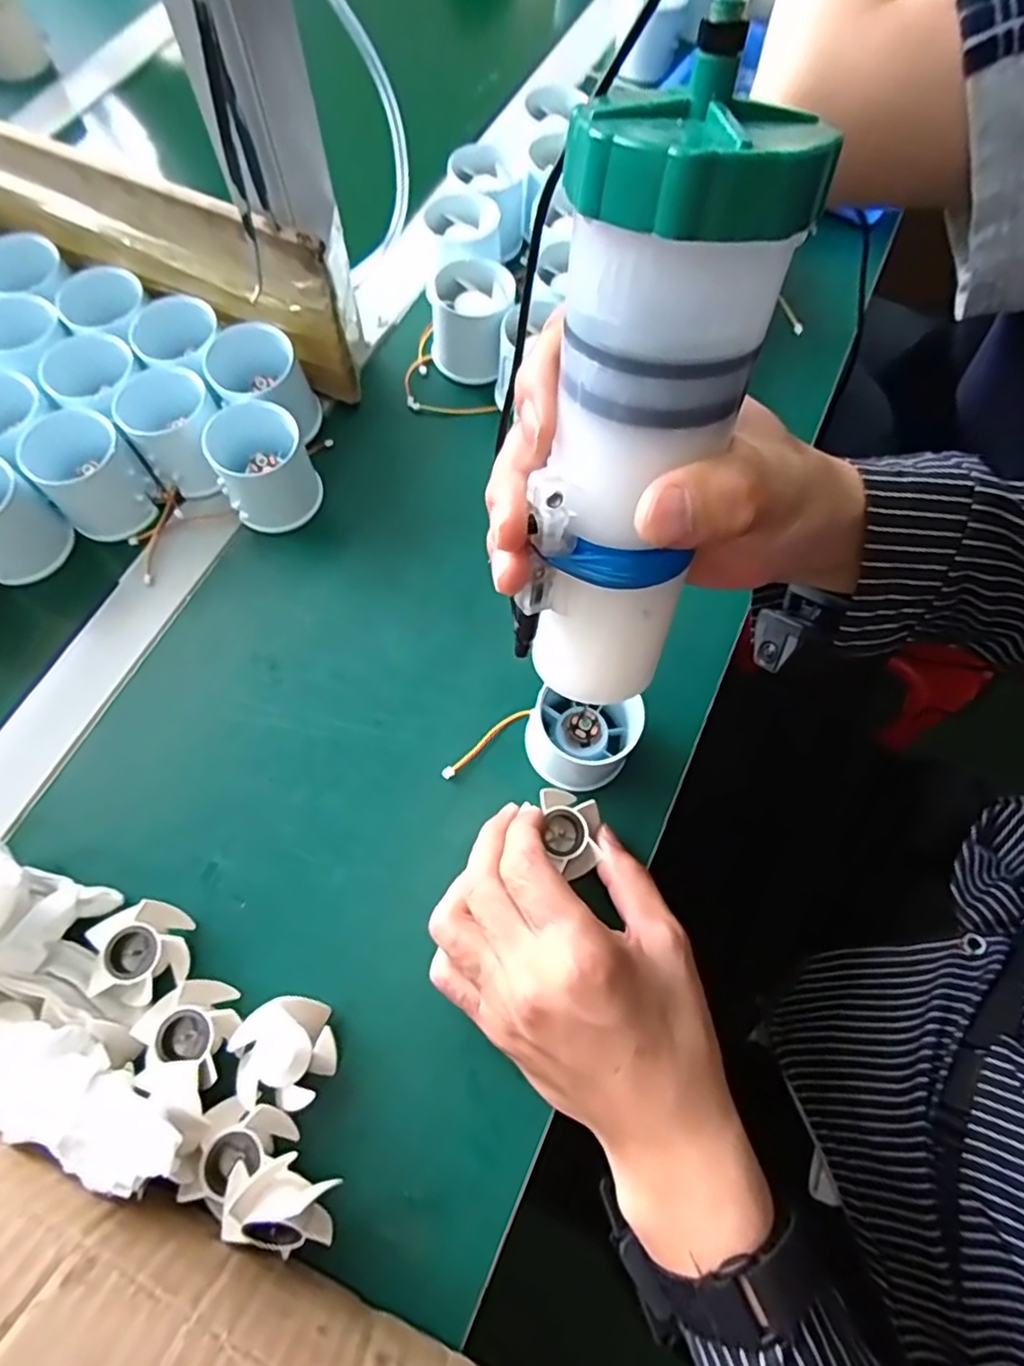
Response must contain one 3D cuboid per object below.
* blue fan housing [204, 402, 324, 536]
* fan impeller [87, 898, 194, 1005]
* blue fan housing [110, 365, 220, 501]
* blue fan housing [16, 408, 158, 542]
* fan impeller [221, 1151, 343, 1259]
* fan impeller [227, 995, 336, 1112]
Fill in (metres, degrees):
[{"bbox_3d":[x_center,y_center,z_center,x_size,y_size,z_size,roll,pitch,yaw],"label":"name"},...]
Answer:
[{"bbox_3d":[-0.145,-0.126,0.379,0.054,0.053,0.057,-27,71,-11],"label":"blue fan housing"},{"bbox_3d":[-0.170,0.124,0.298,0.038,0.019,0.042,-17,70,-7],"label":"fan impeller"},{"bbox_3d":[-0.196,-0.146,0.383,0.059,0.048,0.054,14,69,4],"label":"blue fan housing"},{"bbox_3d":[-0.245,-0.122,0.377,0.051,0.046,0.059,-40,74,-15],"label":"blue fan housing"},{"bbox_3d":[-0.092,0.210,0.259,0.044,0.036,0.033,21,70,7],"label":"fan impeller"},{"bbox_3d":[-0.100,0.164,0.287,0.042,0.017,0.043,0,69,-1],"label":"fan impeller"}]

